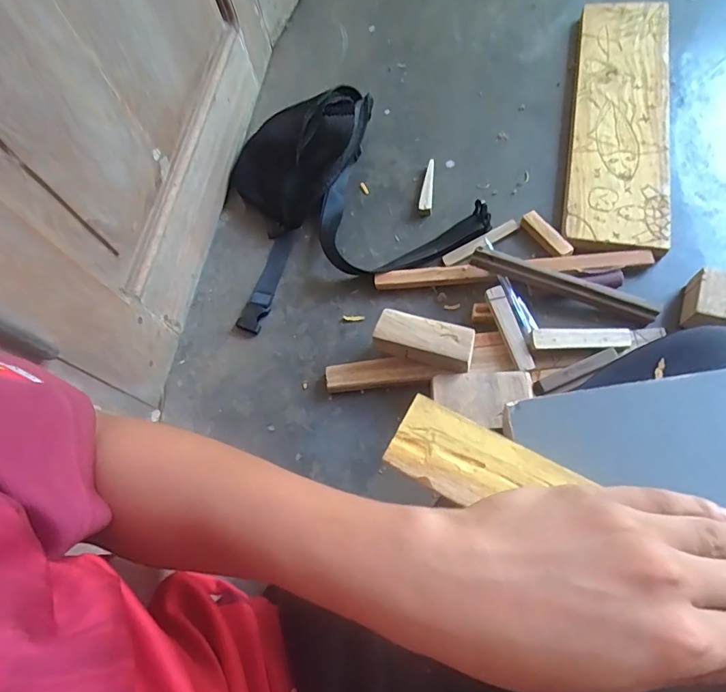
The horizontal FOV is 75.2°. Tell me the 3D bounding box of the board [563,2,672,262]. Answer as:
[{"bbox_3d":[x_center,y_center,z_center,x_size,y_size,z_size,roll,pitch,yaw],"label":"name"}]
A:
[{"bbox_3d":[0.345,-0.310,0.639,0.123,0.027,0.462,10,69,12],"label":"board"}]

